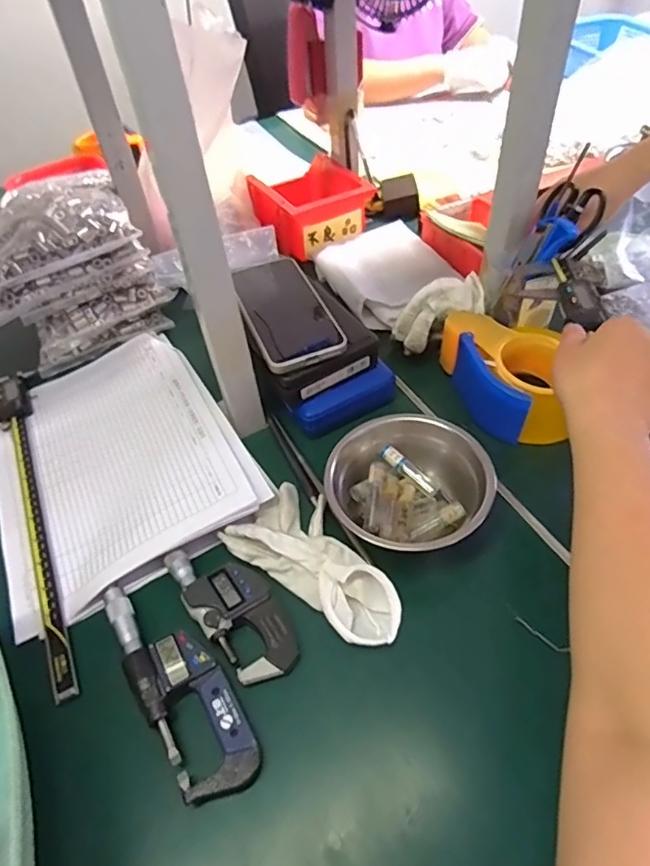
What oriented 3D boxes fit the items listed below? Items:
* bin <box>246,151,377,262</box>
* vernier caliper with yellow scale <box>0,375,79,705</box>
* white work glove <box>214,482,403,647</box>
[{"bbox_3d":[-0.024,-0.317,0.759,0.150,0.077,0.170,-17,50,-9],"label":"bin"},{"bbox_3d":[-0.279,0.068,0.493,0.066,0.014,0.377,-25,51,-16],"label":"vernier caliper with yellow scale"},{"bbox_3d":[-0.003,0.098,0.425,0.151,0.024,0.074,31,59,28],"label":"white work glove"}]

